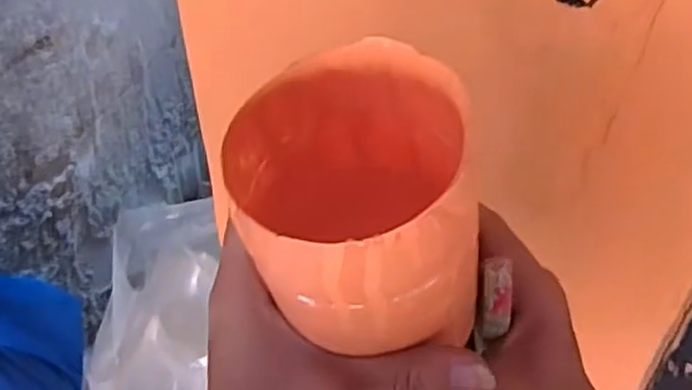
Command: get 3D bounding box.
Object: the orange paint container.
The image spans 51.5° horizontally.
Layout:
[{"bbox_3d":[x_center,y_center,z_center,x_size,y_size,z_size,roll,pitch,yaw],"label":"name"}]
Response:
[{"bbox_3d":[0.004,0.004,0.266,0.077,0.095,0.088,-19,48,-17],"label":"orange paint container"}]

